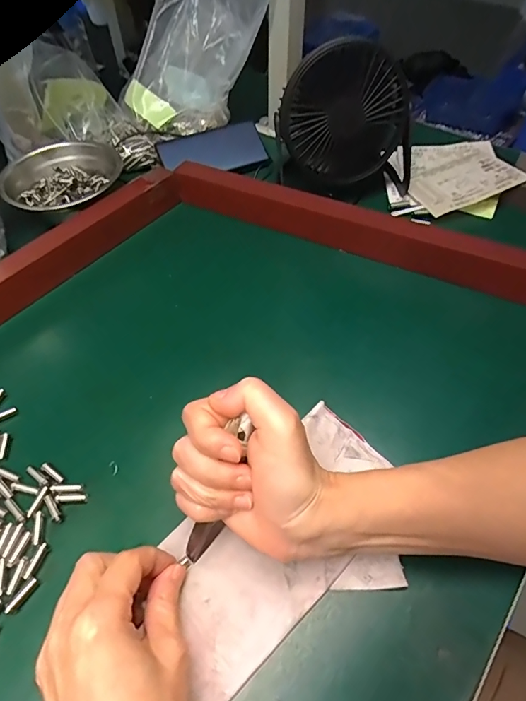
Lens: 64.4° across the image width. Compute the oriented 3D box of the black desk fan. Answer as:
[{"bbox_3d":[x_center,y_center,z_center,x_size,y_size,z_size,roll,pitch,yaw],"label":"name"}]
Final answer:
[{"bbox_3d":[0.089,-0.243,0.440,0.141,0.133,0.068,1,53,1],"label":"black desk fan"}]

